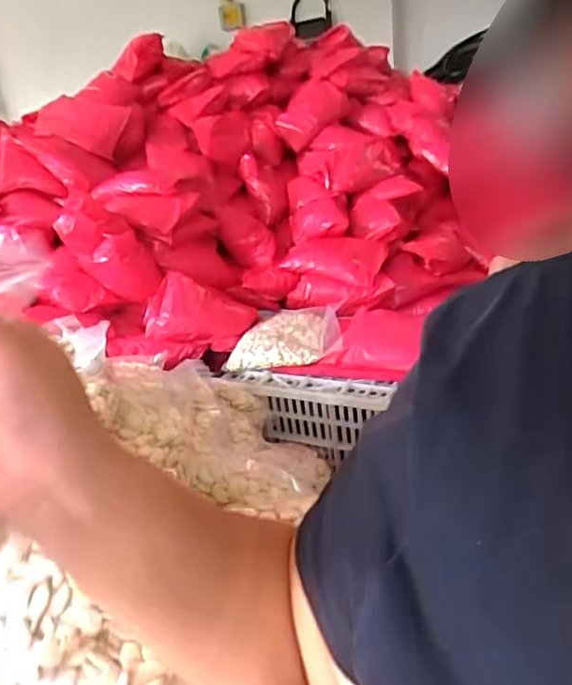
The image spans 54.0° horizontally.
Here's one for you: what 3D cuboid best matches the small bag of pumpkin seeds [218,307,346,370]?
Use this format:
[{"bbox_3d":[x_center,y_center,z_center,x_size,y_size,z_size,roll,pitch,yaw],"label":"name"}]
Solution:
[{"bbox_3d":[-0.002,-0.018,1.131,0.223,0.050,0.215,-5,22,6],"label":"small bag of pumpkin seeds"}]

